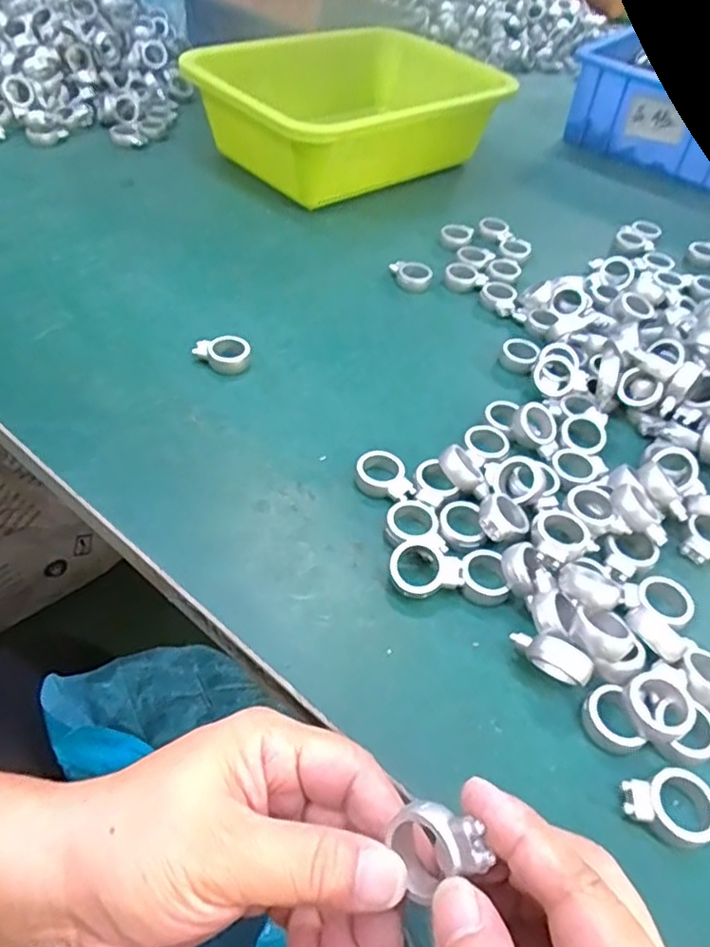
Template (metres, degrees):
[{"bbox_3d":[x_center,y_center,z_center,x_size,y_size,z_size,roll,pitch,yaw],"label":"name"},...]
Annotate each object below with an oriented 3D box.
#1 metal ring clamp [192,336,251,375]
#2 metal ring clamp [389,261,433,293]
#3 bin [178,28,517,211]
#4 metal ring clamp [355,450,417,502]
[{"bbox_3d":[-0.082,-0.074,0.400,0.033,0.012,0.024,1,47,-6],"label":"metal ring clamp"},{"bbox_3d":[0.041,-0.148,0.490,0.032,0.014,0.024,12,47,4],"label":"metal ring clamp"},{"bbox_3d":[0.004,-0.330,0.603,0.296,0.085,0.191,-28,56,-28],"label":"bin"},{"bbox_3d":[0.015,0.004,0.344,0.024,0.013,0.033,-16,51,-20],"label":"metal ring clamp"}]

